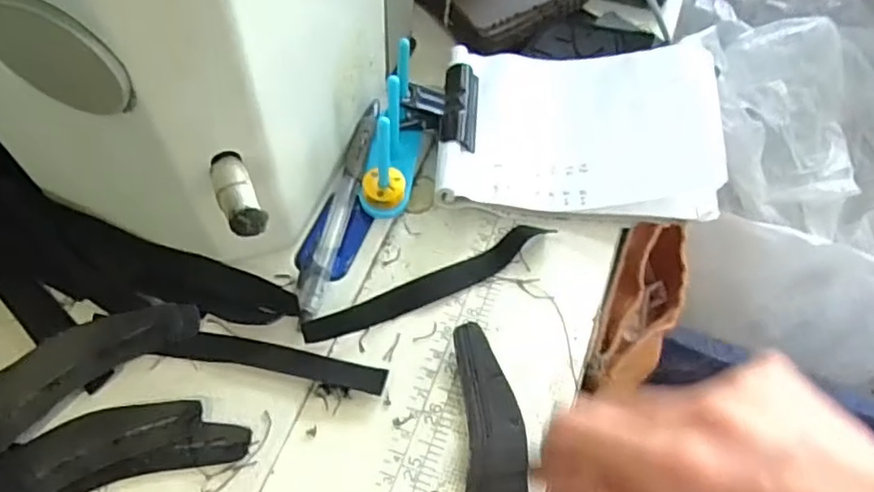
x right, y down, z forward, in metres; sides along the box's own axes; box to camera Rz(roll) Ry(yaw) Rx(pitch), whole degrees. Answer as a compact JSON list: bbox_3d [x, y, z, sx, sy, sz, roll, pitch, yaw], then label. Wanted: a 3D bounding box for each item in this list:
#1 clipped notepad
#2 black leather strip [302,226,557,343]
[{"bbox_3d":[0.068,-0.067,0.341,0.154,0.027,0.102,3,58,6],"label":"clipped notepad"},{"bbox_3d":[-0.004,0.019,0.311,0.127,0.013,0.015,-23,59,-10],"label":"black leather strip"}]

